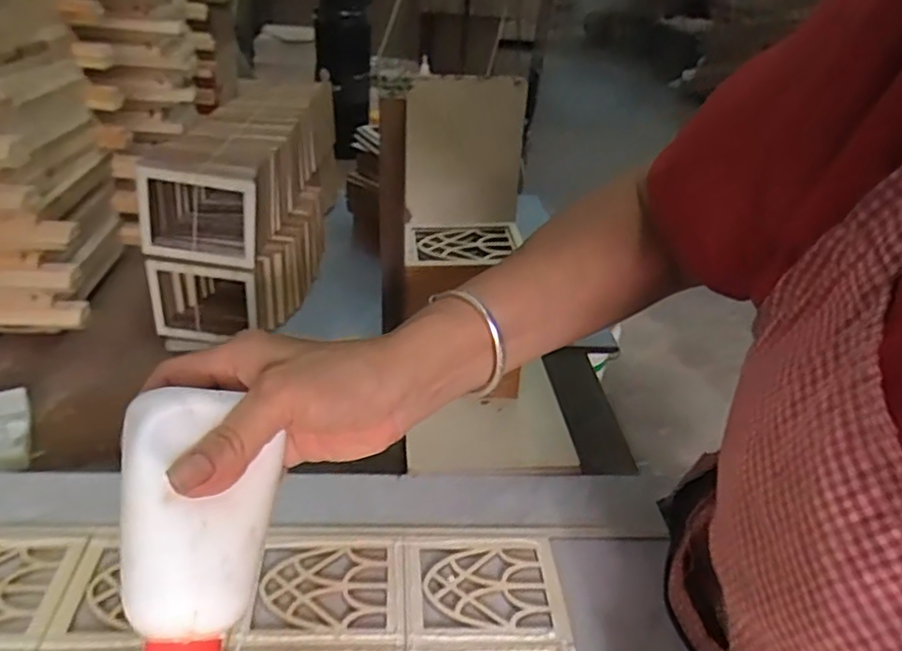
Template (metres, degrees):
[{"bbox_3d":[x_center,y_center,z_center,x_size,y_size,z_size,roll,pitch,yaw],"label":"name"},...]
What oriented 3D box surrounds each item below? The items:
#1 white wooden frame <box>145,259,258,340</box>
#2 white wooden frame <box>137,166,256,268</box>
[{"bbox_3d":[-0.207,-0.023,0.563,0.088,0.064,0.014,4,31,-2],"label":"white wooden frame"},{"bbox_3d":[-0.201,-0.086,0.530,0.092,0.072,0.014,8,27,-3],"label":"white wooden frame"}]

